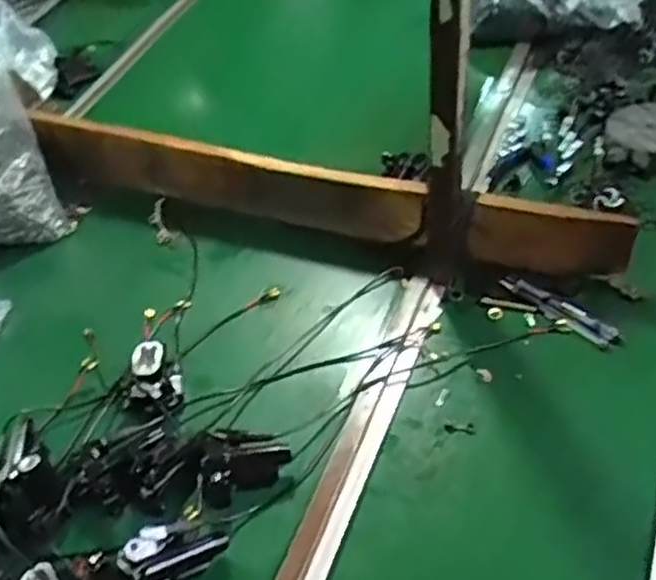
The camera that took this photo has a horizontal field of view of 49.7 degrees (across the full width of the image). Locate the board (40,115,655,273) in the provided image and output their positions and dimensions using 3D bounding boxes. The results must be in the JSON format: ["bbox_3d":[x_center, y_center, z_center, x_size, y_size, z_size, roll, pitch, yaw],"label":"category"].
[{"bbox_3d":[-0.033,-0.119,0.860,0.753,0.108,0.026,14,54,16],"label":"board"}]

